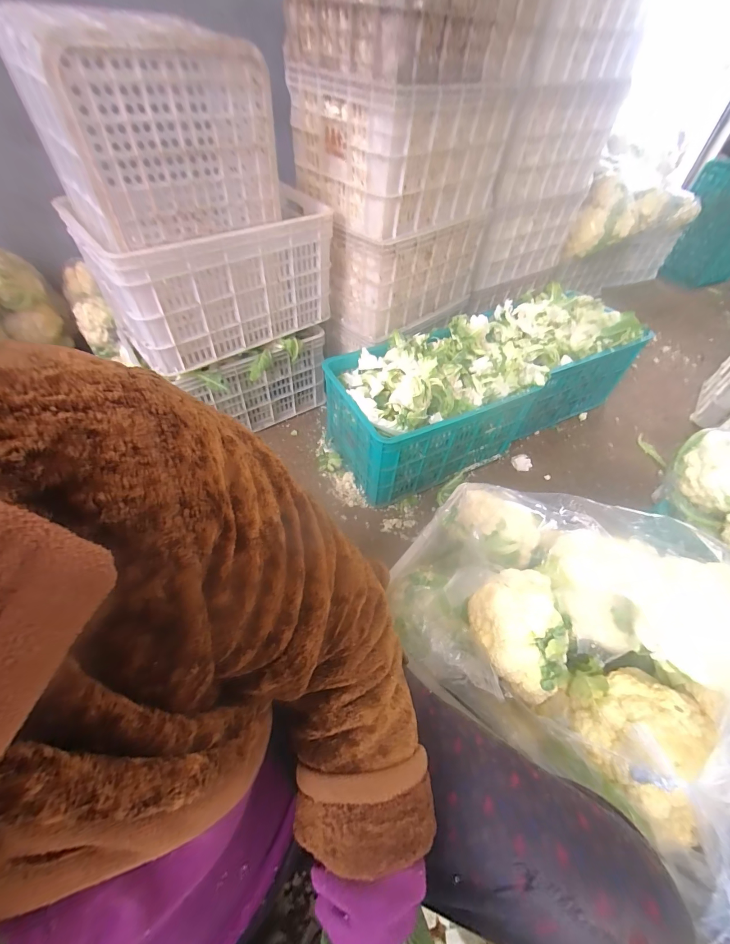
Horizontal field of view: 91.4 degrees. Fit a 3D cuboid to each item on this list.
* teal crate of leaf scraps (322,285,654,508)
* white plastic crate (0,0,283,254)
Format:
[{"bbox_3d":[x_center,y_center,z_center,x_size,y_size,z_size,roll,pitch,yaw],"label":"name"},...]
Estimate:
[{"bbox_3d":[0.376,-0.275,1.108,0.973,0.323,0.352,-21,54,-19],"label":"teal crate of leaf scraps"},{"bbox_3d":[-0.367,-0.616,0.658,0.364,0.264,0.235,-27,56,-23],"label":"white plastic crate"}]

